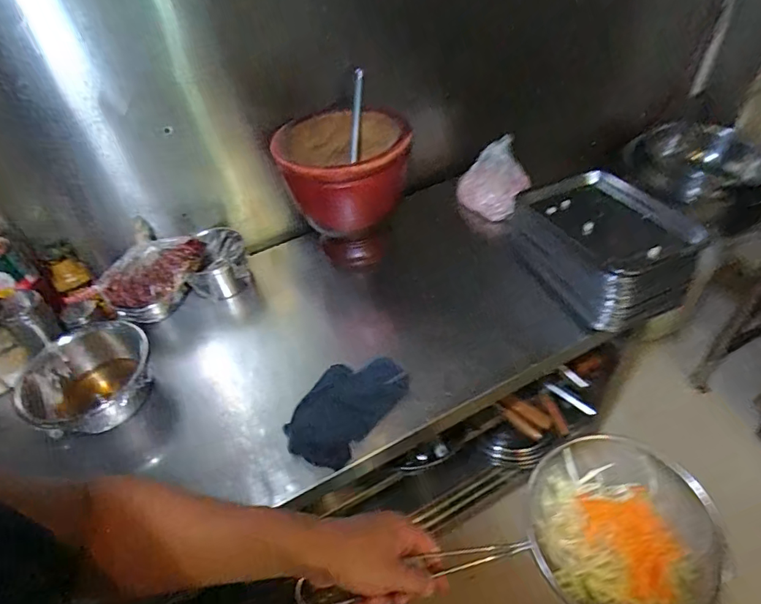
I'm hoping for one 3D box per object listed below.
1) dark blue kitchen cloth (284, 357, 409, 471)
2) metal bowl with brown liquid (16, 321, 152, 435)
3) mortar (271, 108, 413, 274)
[{"bbox_3d":[-0.055,0.170,0.764,0.133,0.027,0.203,21,53,25],"label":"dark blue kitchen cloth"},{"bbox_3d":[-0.476,0.145,0.782,0.206,0.114,0.182,-18,47,-10],"label":"metal bowl with brown liquid"},{"bbox_3d":[-0.072,-0.234,0.941,0.243,0.231,0.209,-9,46,-2],"label":"mortar"}]

